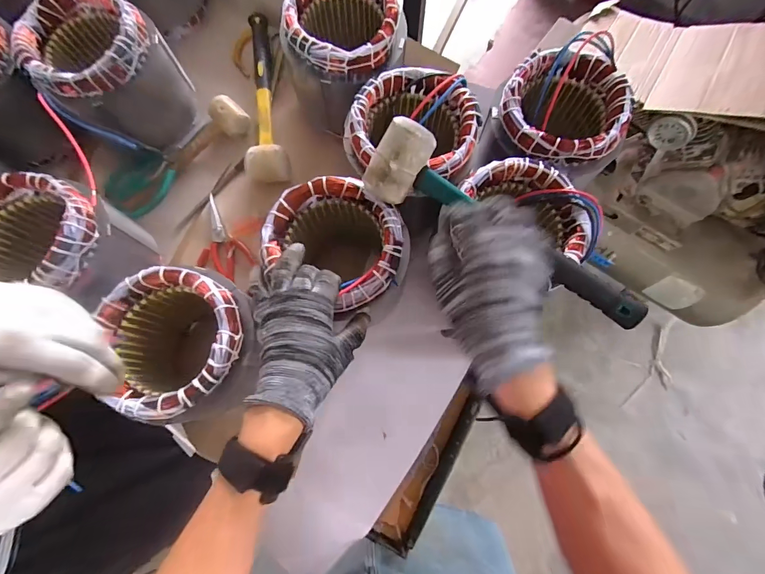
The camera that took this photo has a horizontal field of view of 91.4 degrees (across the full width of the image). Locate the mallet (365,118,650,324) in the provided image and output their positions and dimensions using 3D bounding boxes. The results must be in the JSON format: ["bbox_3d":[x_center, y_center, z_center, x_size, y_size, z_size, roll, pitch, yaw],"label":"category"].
[{"bbox_3d":[0.115,-0.052,0.351,0.286,0.045,0.061,33,77,-2],"label":"mallet"}]

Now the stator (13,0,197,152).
[{"bbox_3d":[-0.344,-0.277,0.488,0.140,0.129,0.144,0,75,0],"label":"stator"}]

